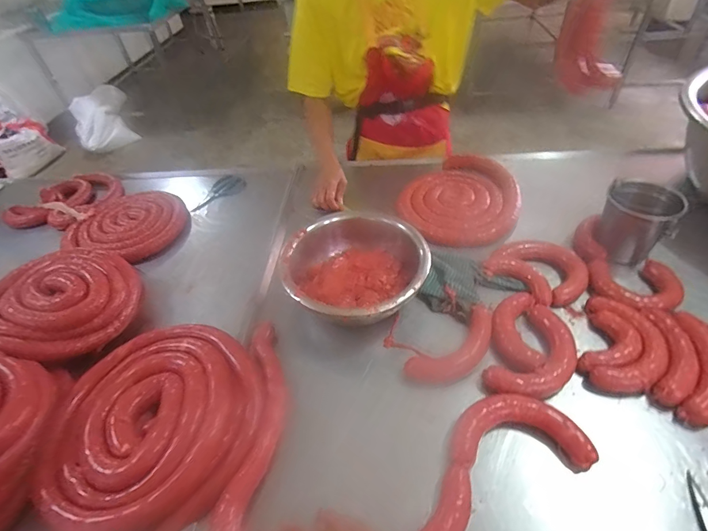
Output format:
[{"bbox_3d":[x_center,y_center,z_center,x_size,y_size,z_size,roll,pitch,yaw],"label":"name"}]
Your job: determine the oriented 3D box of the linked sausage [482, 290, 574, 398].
[{"bbox_3d":[0.313,0.141,0.669,0.136,0.032,0.212,12,49,18],"label":"linked sausage"}]

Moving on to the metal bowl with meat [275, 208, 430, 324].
[{"bbox_3d":[0.009,0.017,0.775,0.280,0.108,0.271,-4,46,4],"label":"metal bowl with meat"}]

